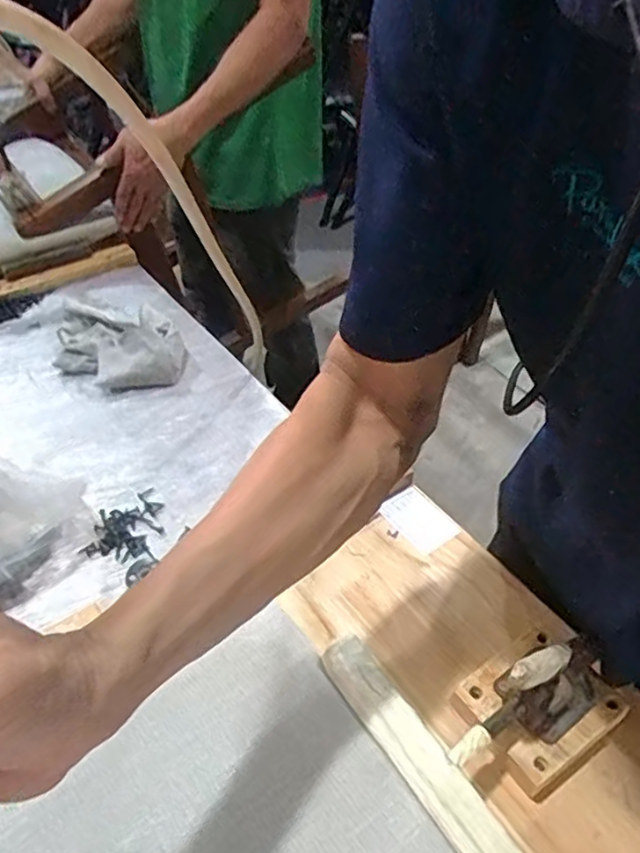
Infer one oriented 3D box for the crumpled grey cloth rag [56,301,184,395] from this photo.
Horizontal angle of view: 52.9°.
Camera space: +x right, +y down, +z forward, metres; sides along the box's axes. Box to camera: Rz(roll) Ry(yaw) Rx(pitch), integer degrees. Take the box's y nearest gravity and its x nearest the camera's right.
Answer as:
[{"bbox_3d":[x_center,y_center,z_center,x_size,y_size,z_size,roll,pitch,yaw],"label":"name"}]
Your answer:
[{"bbox_3d":[-0.257,-0.110,0.833,0.156,0.062,0.173,-10,43,-8],"label":"crumpled grey cloth rag"}]

